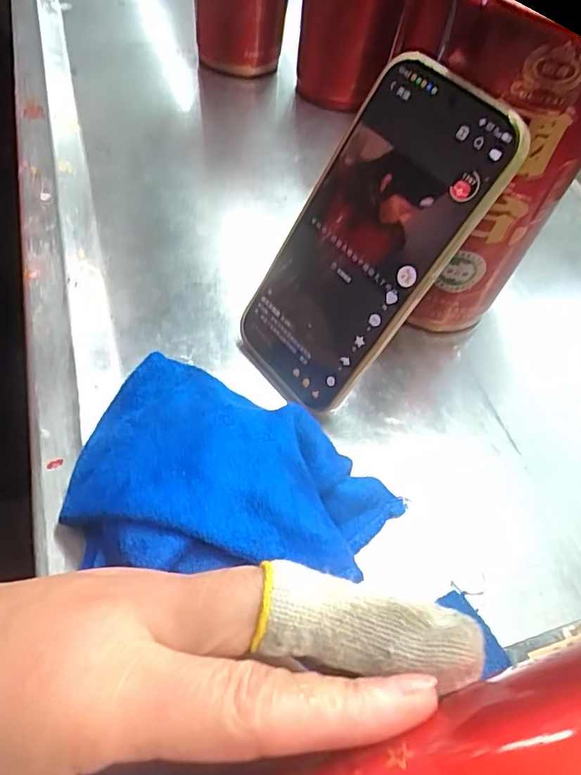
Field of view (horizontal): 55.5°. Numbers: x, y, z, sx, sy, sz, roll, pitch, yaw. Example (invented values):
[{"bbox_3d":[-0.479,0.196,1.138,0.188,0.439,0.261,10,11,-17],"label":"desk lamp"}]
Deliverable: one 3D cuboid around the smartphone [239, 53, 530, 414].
[{"bbox_3d":[0.030,-0.061,0.254,0.073,0.158,0.011,47,34,18],"label":"smartphone"}]

